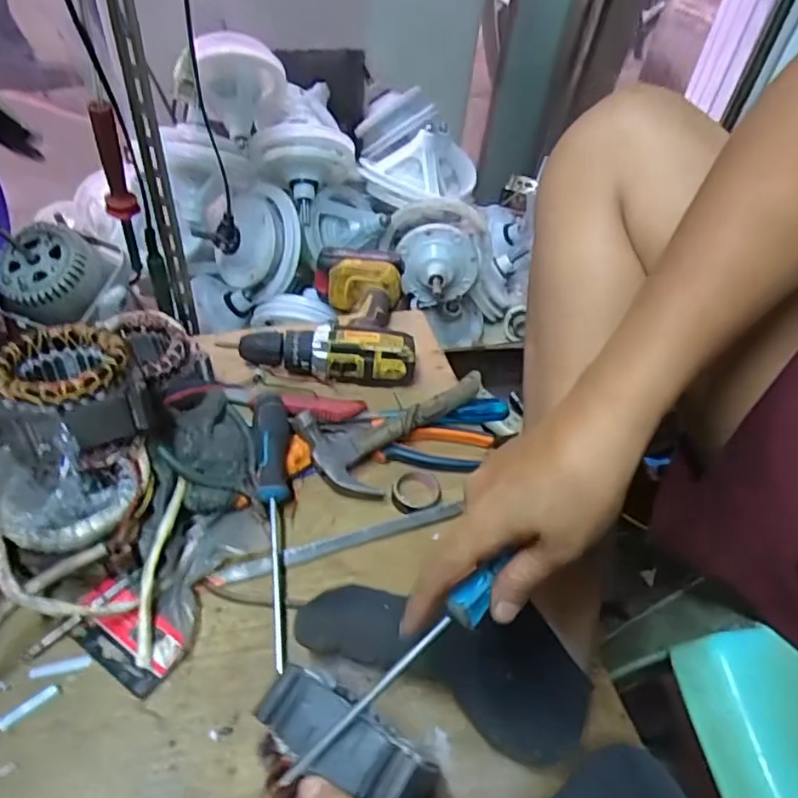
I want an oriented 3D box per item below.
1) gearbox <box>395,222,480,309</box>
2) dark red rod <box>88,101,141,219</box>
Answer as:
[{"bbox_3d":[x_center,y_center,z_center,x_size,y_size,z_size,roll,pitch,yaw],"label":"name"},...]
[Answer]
[{"bbox_3d":[0.056,-0.186,0.861,0.120,0.111,0.083,11,46,3],"label":"gearbox"},{"bbox_3d":[-0.261,-0.215,0.534,0.027,0.108,0.021,-16,51,-21],"label":"dark red rod"}]

